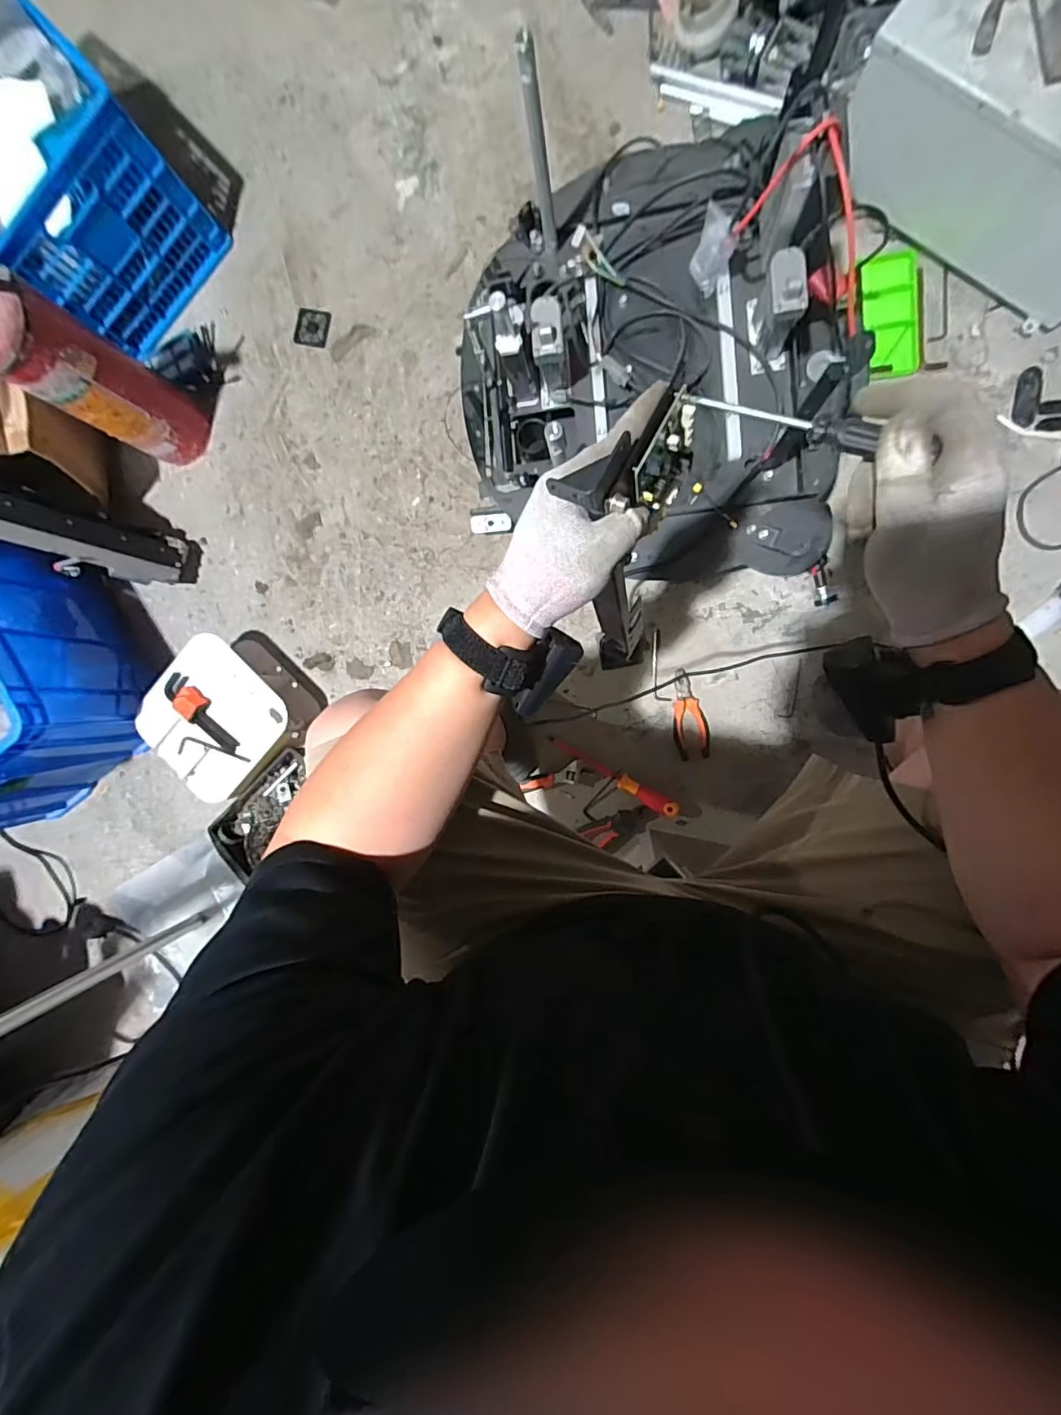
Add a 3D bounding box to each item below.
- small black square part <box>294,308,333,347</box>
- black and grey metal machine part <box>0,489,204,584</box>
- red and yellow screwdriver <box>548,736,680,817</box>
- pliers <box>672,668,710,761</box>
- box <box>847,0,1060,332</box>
[{"bbox_3d":[-0.416,-0.725,1.005,0.069,0.009,0.070,11,93,8],"label":"small black square part"},{"bbox_3d":[-0.792,-0.295,0.918,0.077,0.375,0.121,16,95,40],"label":"black and grey metal machine part"},{"bbox_3d":[0.143,0.123,0.924,0.248,0.032,0.027,29,95,7],"label":"red and yellow screwdriver"},{"bbox_3d":[0.274,0.012,0.909,0.058,0.013,0.154,-7,90,8],"label":"pliers"},{"bbox_3d":[0.669,-0.782,0.691,0.421,0.186,0.246,39,96,6],"label":"box"}]

